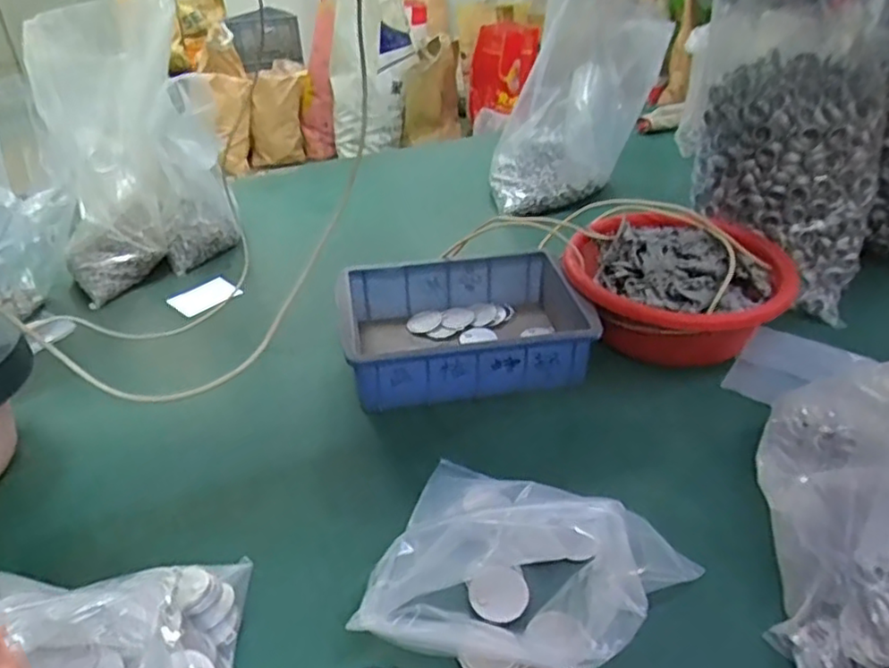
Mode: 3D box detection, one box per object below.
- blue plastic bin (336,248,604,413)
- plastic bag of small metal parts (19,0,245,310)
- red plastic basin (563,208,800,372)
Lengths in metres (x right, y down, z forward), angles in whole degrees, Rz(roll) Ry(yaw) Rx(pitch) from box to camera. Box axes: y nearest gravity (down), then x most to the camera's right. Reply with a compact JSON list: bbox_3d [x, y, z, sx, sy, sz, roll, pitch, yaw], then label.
[{"bbox_3d":[0.019,-0.011,0.696,0.235,0.068,0.168,-5,34,-5],"label":"blue plastic bin"},{"bbox_3d":[-0.376,-0.228,0.811,0.190,0.296,0.163,-15,36,-18],"label":"plastic bag of small metal parts"},{"bbox_3d":[0.238,-0.049,0.704,0.218,0.106,0.182,19,40,28],"label":"red plastic basin"}]

